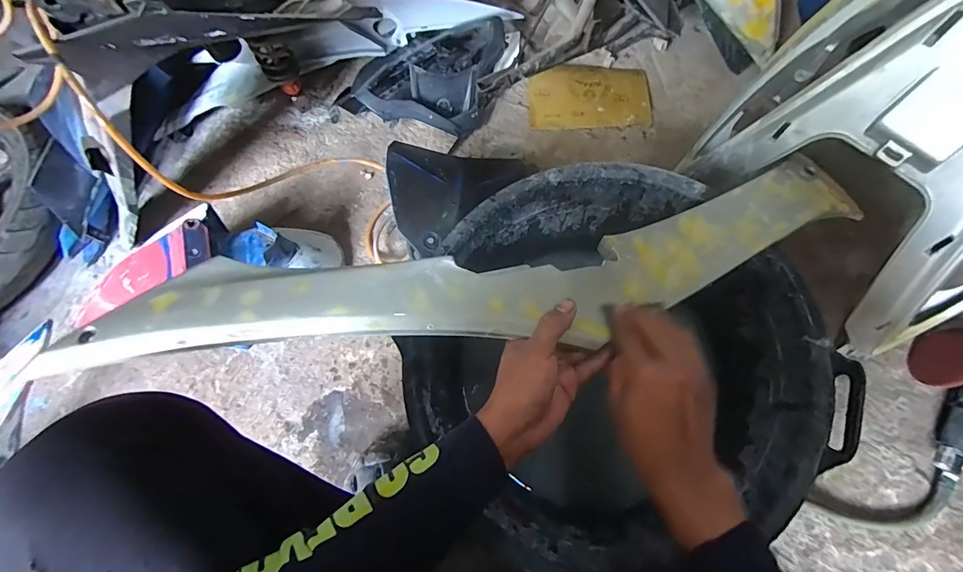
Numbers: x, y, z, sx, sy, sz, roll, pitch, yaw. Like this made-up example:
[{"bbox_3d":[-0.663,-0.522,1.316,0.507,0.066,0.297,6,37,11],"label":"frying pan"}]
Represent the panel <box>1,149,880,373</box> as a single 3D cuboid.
[{"bbox_3d":[0.056,-0.021,0.423,0.795,0.045,0.131,-10,69,-16],"label":"panel"}]

